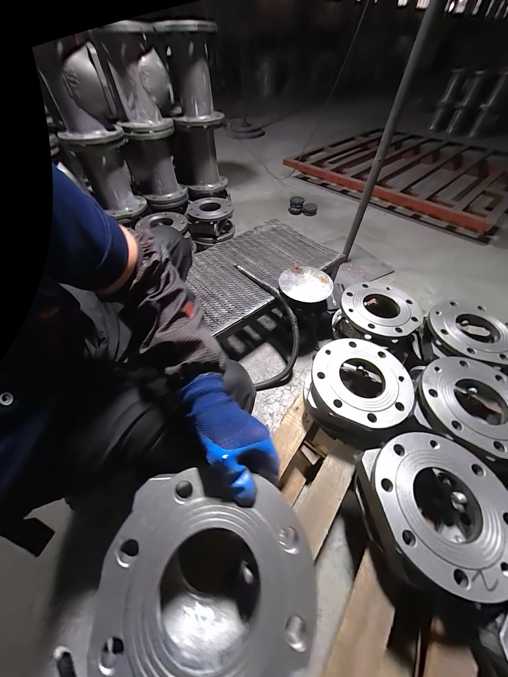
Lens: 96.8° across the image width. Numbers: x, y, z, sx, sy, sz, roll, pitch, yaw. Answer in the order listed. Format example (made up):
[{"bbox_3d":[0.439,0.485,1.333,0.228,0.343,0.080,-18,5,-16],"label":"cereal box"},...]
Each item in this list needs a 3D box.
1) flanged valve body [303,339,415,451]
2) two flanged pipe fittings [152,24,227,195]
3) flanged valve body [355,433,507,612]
[{"bbox_3d":[0.244,0.126,0.542,0.227,0.115,0.213,35,62,24],"label":"flanged valve body"},{"bbox_3d":[-0.240,-0.855,0.930,0.206,0.475,0.220,-19,55,-12],"label":"two flanged pipe fittings"},{"bbox_3d":[0.314,0.296,0.407,0.204,0.109,0.204,-1,54,1],"label":"flanged valve body"}]

